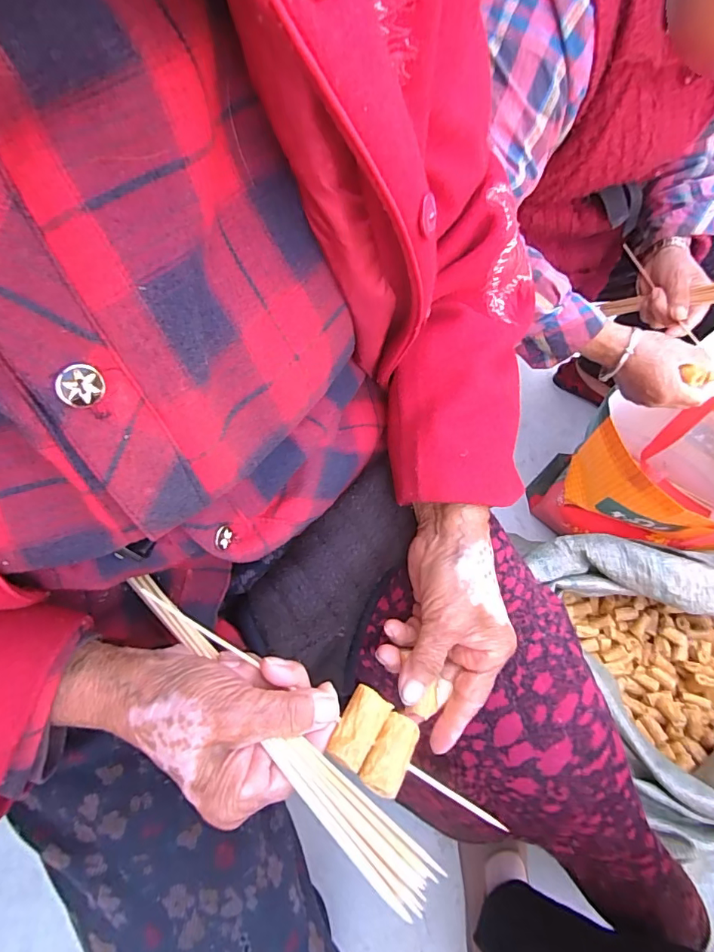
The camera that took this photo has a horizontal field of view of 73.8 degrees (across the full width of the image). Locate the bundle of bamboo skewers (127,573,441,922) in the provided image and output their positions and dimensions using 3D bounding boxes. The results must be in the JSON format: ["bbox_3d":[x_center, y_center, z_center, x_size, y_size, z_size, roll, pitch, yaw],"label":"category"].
[{"bbox_3d":[-0.050,0.124,0.251,0.218,0.016,0.024,38,67,21],"label":"bundle of bamboo skewers"}]

